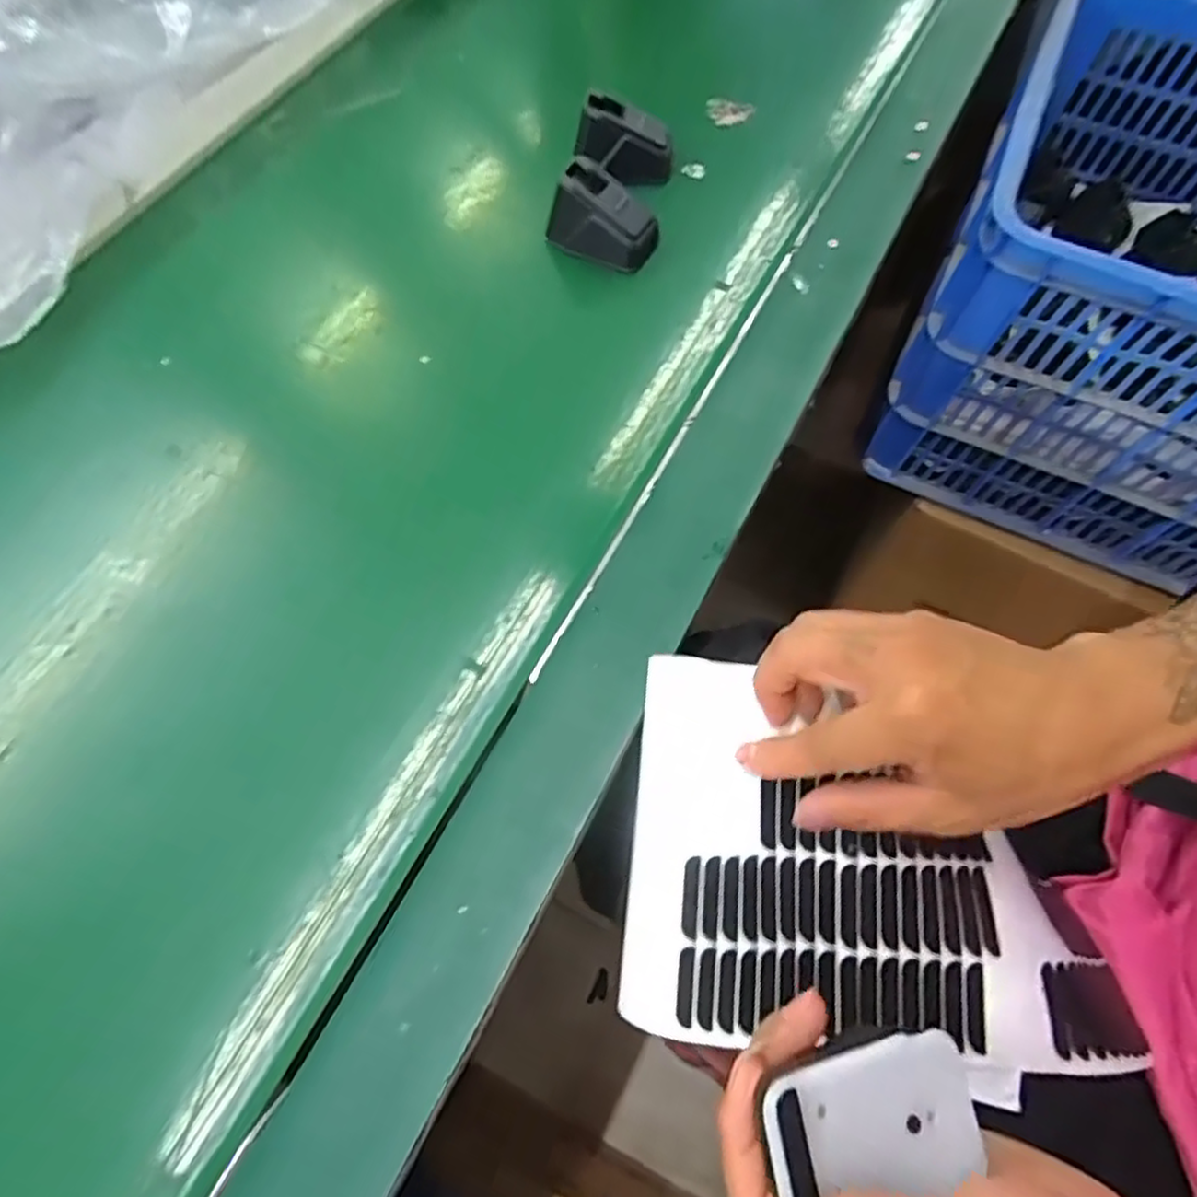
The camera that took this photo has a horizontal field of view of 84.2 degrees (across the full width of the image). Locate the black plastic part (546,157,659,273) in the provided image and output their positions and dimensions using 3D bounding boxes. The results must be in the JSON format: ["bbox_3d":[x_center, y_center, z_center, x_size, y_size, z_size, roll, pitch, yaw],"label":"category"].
[{"bbox_3d":[0.003,-0.239,0.420,0.065,0.039,0.035,32,70,13],"label":"black plastic part"}]

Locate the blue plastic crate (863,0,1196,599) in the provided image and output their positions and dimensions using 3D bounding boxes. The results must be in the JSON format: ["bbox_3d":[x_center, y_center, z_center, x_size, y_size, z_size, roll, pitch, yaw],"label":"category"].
[{"bbox_3d":[0.616,-0.248,0.624,0.569,0.301,0.382,21,68,8],"label":"blue plastic crate"}]

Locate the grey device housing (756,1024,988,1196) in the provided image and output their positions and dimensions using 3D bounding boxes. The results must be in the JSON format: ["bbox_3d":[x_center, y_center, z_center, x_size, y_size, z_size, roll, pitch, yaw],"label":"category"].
[{"bbox_3d":[0.085,0.158,0.205,0.066,0.011,0.040,-7,67,-3],"label":"grey device housing"}]

